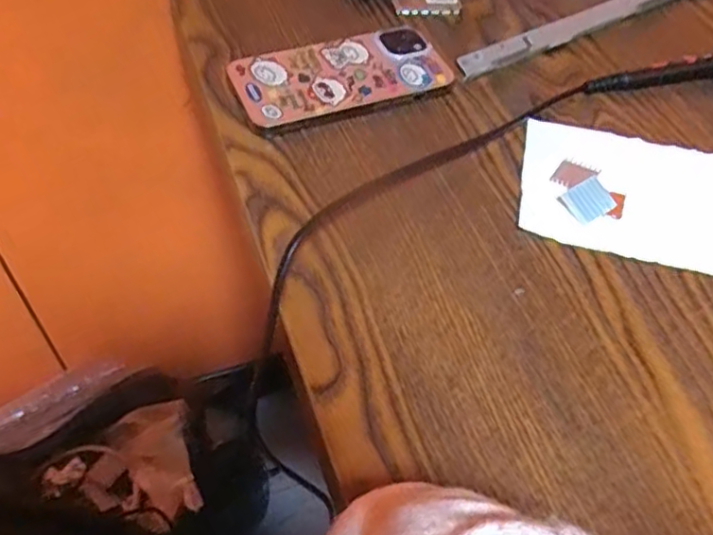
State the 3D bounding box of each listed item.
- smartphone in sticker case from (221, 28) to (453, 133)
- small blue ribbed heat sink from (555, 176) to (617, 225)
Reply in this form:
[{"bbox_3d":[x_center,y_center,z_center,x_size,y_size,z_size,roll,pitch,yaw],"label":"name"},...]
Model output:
[{"bbox_3d":[-0.009,-0.121,0.419,0.133,0.016,0.058,-18,60,-17],"label":"smartphone in sticker case"},{"bbox_3d":[0.131,-0.038,0.372,0.023,0.008,0.022,-34,80,6],"label":"small blue ribbed heat sink"}]

